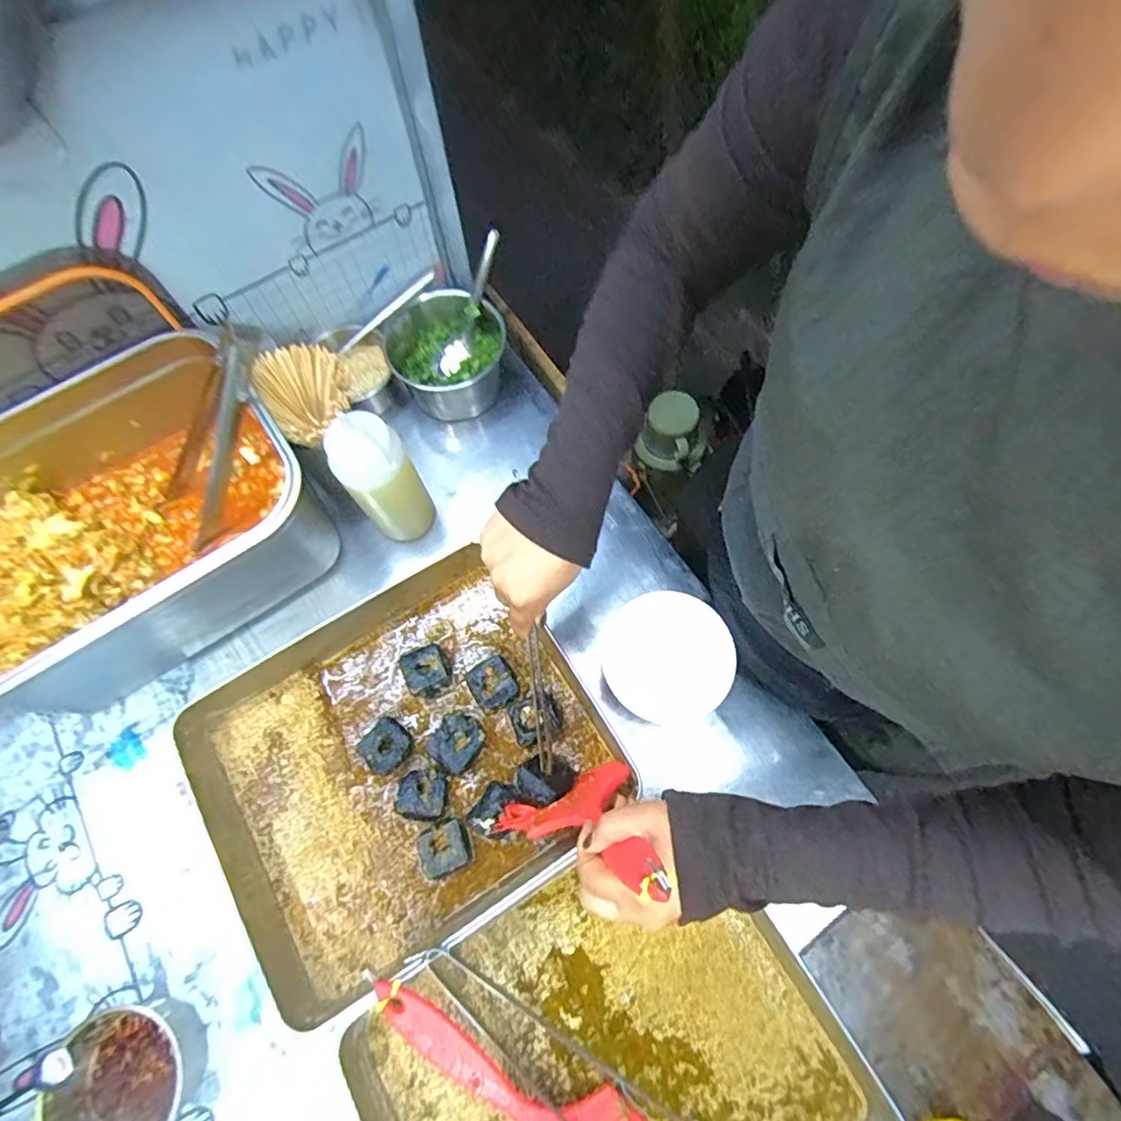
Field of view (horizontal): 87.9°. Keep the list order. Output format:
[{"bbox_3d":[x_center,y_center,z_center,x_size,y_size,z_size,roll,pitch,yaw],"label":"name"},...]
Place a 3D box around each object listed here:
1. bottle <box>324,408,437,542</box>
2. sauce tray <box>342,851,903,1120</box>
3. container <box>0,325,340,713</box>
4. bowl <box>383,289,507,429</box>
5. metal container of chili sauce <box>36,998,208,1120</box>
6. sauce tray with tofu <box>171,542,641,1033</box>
[{"bbox_3d":[-0.174,-0.077,0.577,0.063,0.166,0.061,-30,72,-9],"label":"bottle"},{"bbox_3d":[0.035,0.400,0.450,0.349,0.050,0.293,-33,72,-10],"label":"sauce tray"},{"bbox_3d":[-0.420,-0.021,0.567,0.352,0.162,0.244,-35,72,-10],"label":"container"},{"bbox_3d":[-0.134,-0.245,0.693,0.136,0.063,0.143,-18,70,-4],"label":"bowl"},{"bbox_3d":[-0.343,0.410,0.458,0.092,0.043,0.097,-1,70,2],"label":"metal container of chili sauce"},{"bbox_3d":[-0.146,0.184,0.533,0.348,0.057,0.285,-32,72,-9],"label":"sauce tray with tofu"}]

